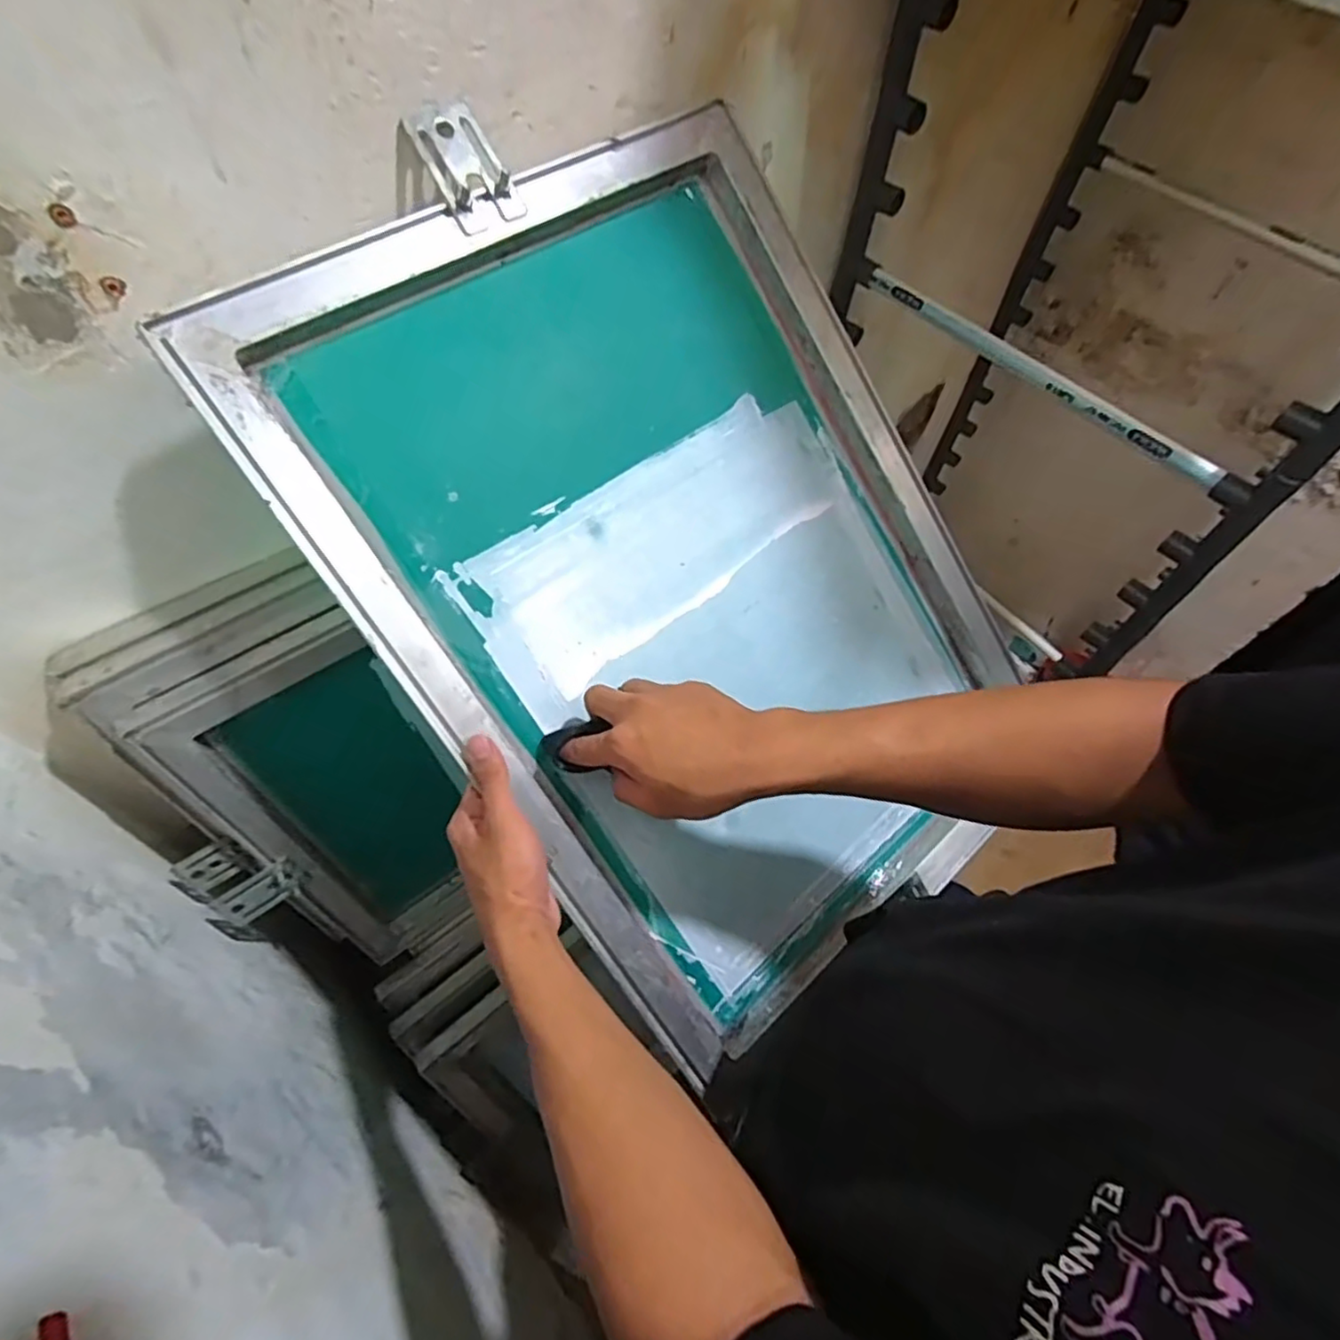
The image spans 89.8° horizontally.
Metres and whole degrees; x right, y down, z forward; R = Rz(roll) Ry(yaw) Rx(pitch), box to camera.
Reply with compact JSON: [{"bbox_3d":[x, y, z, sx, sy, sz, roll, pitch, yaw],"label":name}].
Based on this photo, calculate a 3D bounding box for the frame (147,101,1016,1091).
[{"bbox_3d":[0.020,-0.073,0.541,0.457,0.049,0.652,-36,102,-22],"label":"frame"}]

